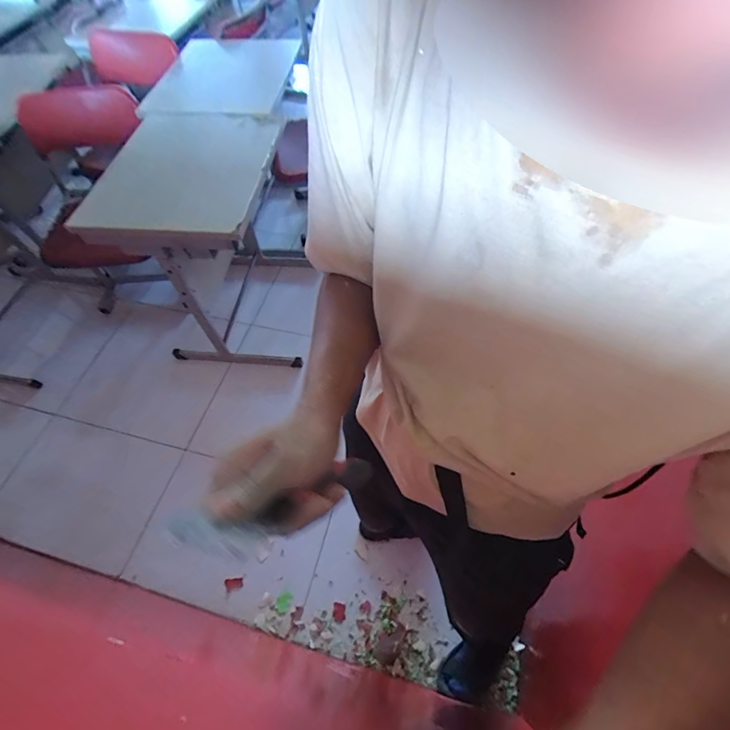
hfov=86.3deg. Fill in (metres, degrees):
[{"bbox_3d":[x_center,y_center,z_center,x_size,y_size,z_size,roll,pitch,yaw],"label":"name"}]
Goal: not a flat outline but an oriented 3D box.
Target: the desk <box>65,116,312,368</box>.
[{"bbox_3d":[-0.582,-0.646,1.653,0.599,0.718,1.068,-1,59,3],"label":"desk"}]

